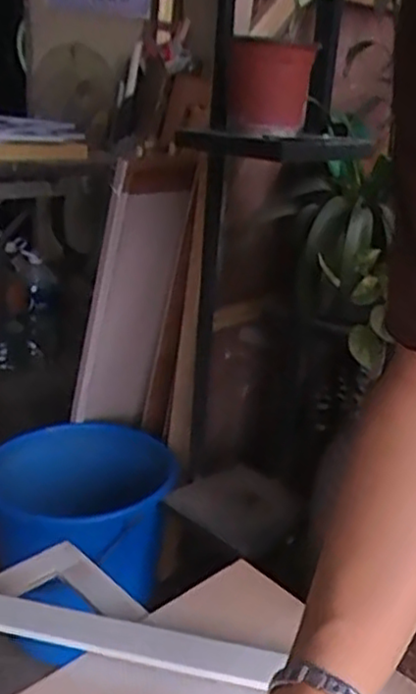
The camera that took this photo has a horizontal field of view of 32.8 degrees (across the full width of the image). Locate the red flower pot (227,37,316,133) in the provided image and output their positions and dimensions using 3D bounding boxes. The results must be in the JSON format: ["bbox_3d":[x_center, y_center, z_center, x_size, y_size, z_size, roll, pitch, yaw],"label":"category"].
[{"bbox_3d":[0.083,-0.368,0.991,0.110,0.112,0.121,3,21,-1],"label":"red flower pot"}]

